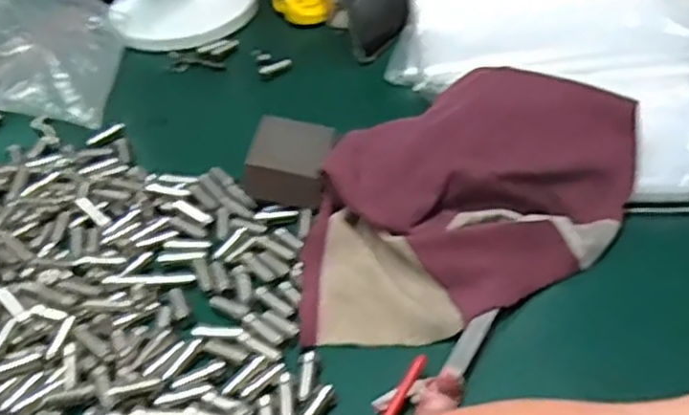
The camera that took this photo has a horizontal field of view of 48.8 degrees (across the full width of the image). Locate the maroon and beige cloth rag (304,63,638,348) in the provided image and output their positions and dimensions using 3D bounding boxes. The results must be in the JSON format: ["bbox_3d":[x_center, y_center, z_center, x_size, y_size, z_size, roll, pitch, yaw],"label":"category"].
[{"bbox_3d":[0.065,-0.011,0.455,0.230,0.050,0.151,-24,44,-19],"label":"maroon and beige cloth rag"}]

